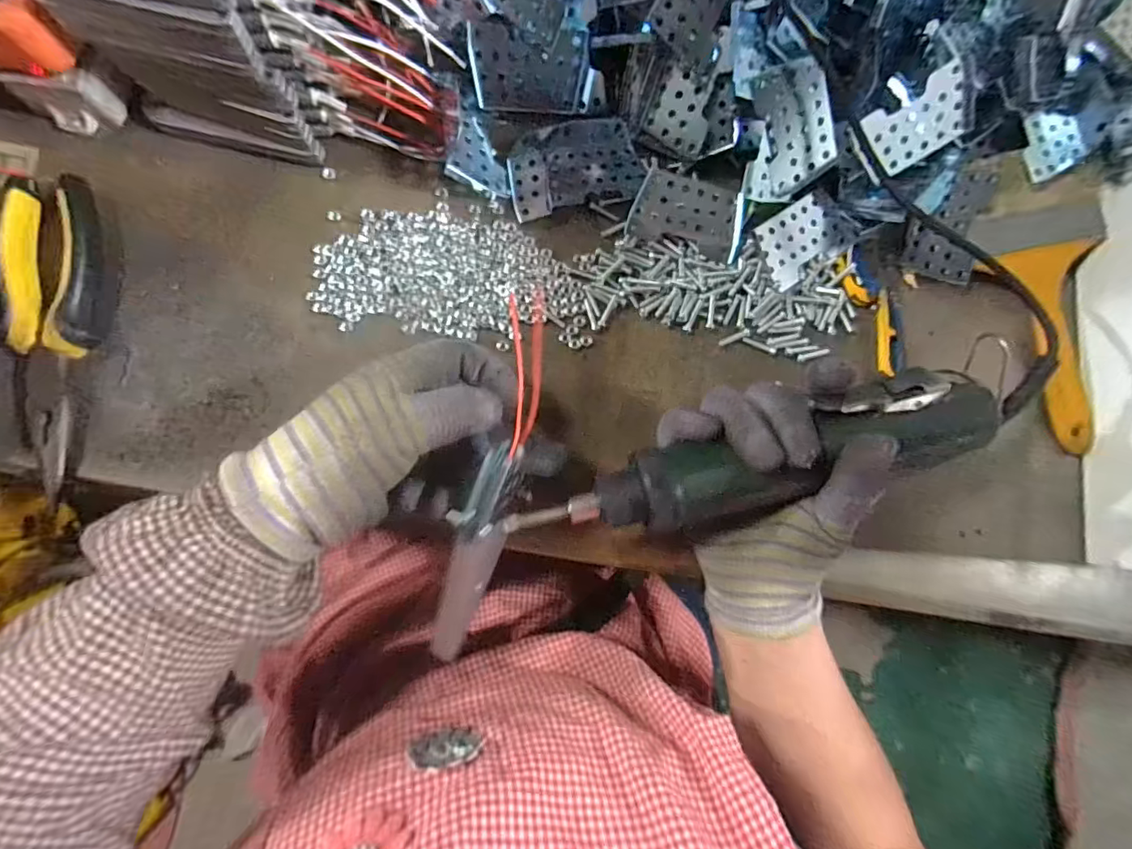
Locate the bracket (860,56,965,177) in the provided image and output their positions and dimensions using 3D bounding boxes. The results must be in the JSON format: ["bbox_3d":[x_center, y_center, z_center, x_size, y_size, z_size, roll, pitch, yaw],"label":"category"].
[{"bbox_3d":[0.216,-0.190,0.323,0.055,0.007,0.049,-27,115,16],"label":"bracket"}]

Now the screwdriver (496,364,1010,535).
[{"bbox_3d":[0.092,0.023,0.259,0.235,0.037,0.046,-16,84,-1],"label":"screwdriver"}]

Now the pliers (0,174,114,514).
[{"bbox_3d":[-0.290,-0.052,0.294,0.048,0.022,0.179,-1,83,-5],"label":"pliers"}]

